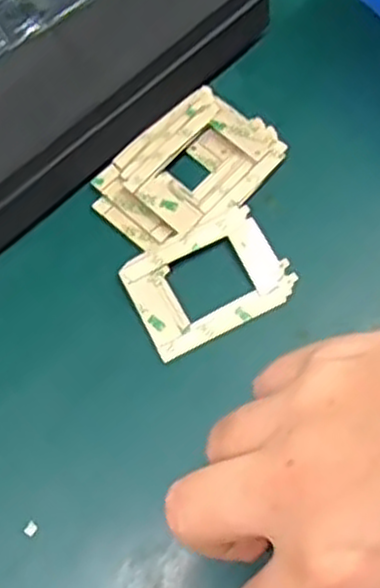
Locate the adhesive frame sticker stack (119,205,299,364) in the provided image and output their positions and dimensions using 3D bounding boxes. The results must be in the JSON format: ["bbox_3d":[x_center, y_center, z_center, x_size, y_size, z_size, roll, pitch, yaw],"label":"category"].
[{"bbox_3d":[0.007,-0.006,0.292,0.058,0.006,0.041,-27,70,-8],"label":"adhesive frame sticker stack"}]

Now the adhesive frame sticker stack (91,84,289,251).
[{"bbox_3d":[-0.001,-0.050,0.309,0.072,0.005,0.049,-41,72,-13],"label":"adhesive frame sticker stack"}]

